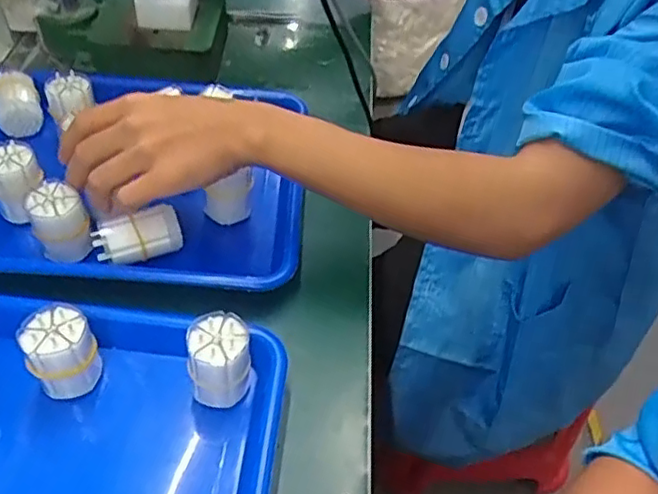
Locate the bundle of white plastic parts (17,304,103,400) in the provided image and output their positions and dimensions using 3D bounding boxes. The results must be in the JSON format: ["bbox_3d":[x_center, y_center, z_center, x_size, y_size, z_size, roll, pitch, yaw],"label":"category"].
[{"bbox_3d":[-0.174,0.071,0.410,0.041,0.068,0.041,3,47,-4],"label":"bundle of white plastic parts"}]

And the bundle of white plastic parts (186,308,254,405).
[{"bbox_3d":[-0.071,0.074,0.409,0.038,0.055,0.039,3,47,-4],"label":"bundle of white plastic parts"}]

